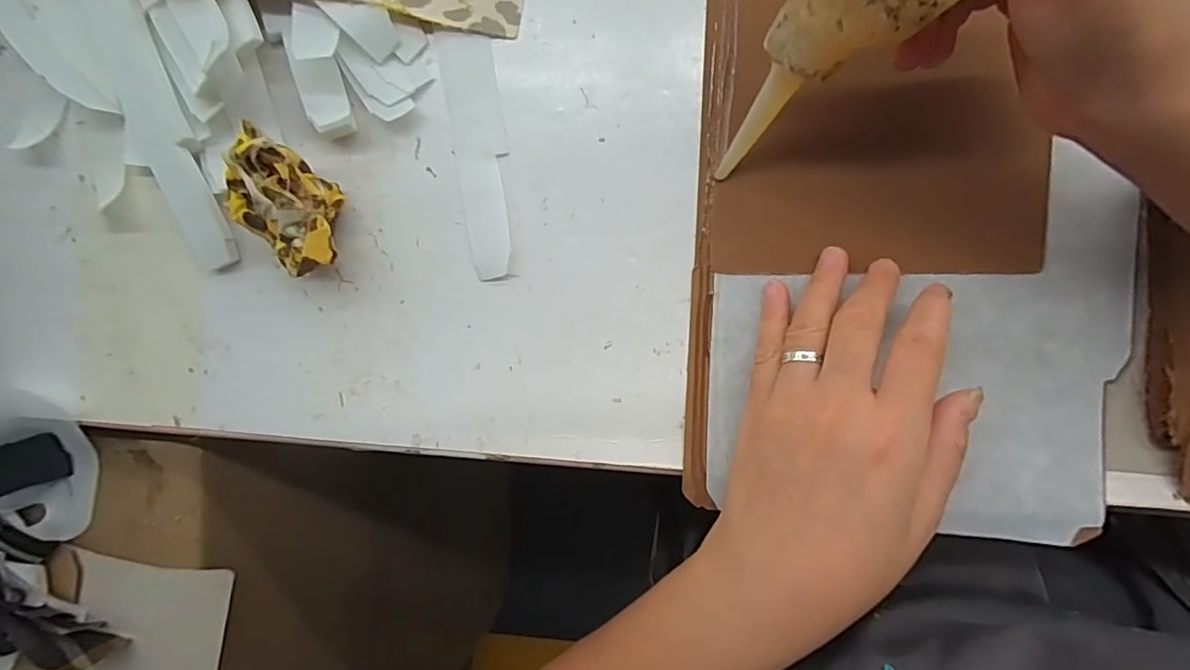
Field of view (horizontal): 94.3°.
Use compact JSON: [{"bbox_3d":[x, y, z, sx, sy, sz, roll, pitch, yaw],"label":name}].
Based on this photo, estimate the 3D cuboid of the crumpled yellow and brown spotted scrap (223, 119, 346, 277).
[{"bbox_3d":[-0.139,-0.061,0.251,0.032,0.040,0.062,-37,89,7],"label":"crumpled yellow and brown spotted scrap"}]

